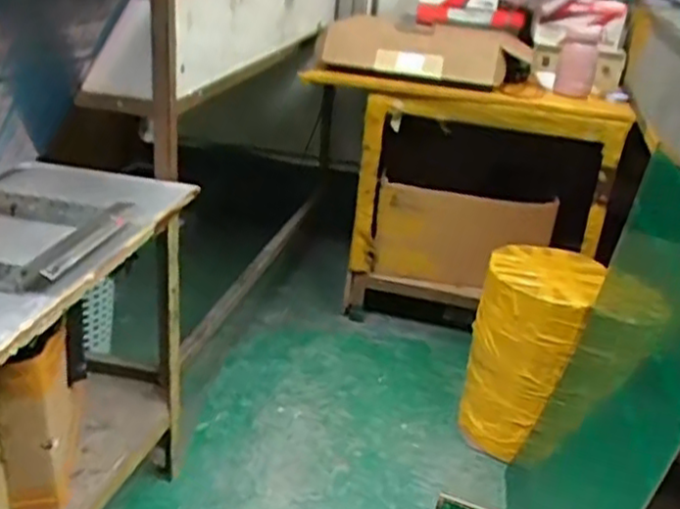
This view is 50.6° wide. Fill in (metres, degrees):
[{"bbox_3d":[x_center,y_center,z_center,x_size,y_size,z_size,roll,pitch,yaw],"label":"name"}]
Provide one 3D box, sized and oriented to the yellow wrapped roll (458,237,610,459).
[{"bbox_3d":[0.353,0.203,1.397,0.196,0.365,0.209,5,26,-3],"label":"yellow wrapped roll"}]

